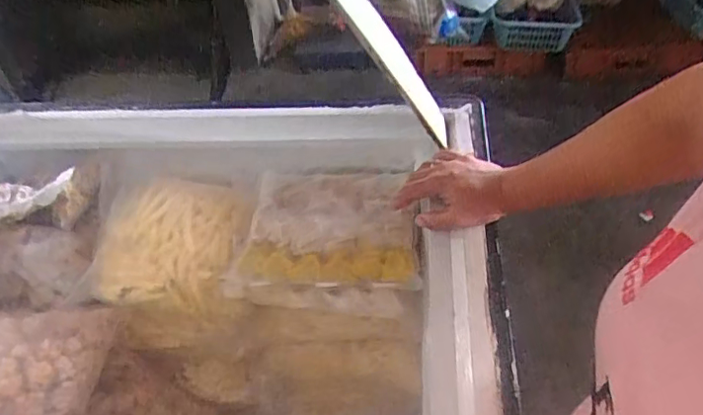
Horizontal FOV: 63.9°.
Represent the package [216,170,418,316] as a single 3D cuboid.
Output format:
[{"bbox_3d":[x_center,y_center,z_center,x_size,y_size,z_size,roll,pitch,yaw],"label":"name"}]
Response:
[{"bbox_3d":[-0.029,0.033,0.719,0.230,0.045,0.197,4,47,10],"label":"package"}]

